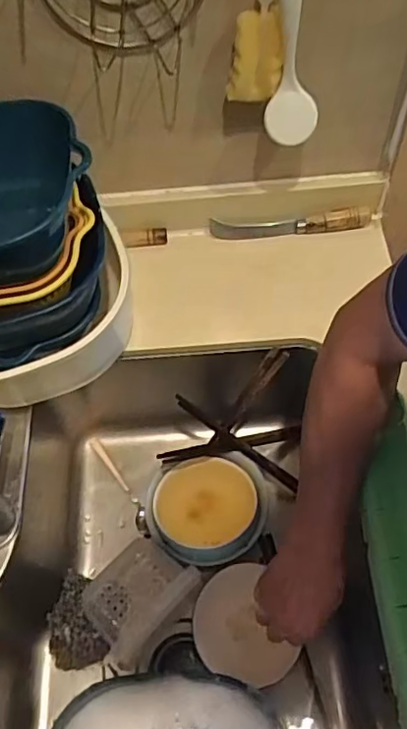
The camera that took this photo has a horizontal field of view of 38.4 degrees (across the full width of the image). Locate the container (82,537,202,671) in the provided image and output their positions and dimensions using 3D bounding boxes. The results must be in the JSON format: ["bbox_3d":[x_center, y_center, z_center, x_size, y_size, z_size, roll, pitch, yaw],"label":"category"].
[{"bbox_3d":[-0.074,0.255,0.642,0.094,0.046,0.119,35,67,21],"label":"container"}]

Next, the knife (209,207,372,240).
[{"bbox_3d":[0.112,-0.180,0.755,0.205,0.030,0.018,-3,60,1],"label":"knife"}]

